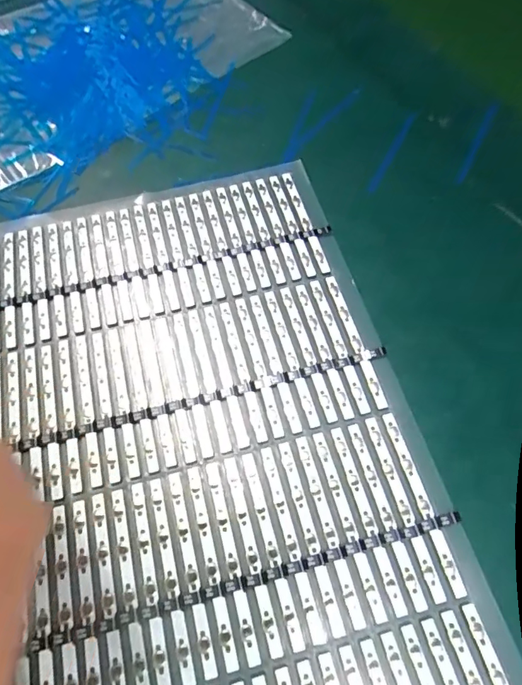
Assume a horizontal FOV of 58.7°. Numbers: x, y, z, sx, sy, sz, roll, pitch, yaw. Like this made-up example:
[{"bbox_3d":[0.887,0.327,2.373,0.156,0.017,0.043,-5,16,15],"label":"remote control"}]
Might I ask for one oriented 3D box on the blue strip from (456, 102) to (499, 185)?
[{"bbox_3d":[0.106,-0.099,0.226,0.005,0.004,0.053,25,66,13],"label":"blue strip"}]

